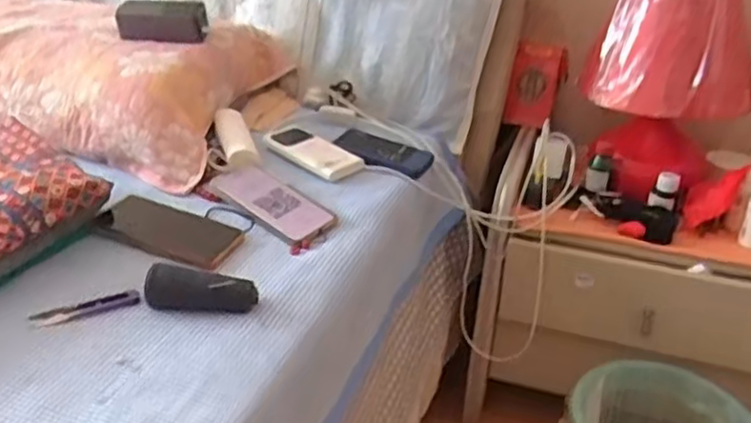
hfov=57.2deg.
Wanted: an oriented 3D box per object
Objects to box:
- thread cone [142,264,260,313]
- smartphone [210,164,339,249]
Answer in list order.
[{"bbox_3d":[-0.173,0.078,0.684,0.109,0.033,0.032,4,29,0],"label":"thread cone"},{"bbox_3d":[-0.130,-0.014,0.859,0.168,0.010,0.076,32,48,28],"label":"smartphone"}]

